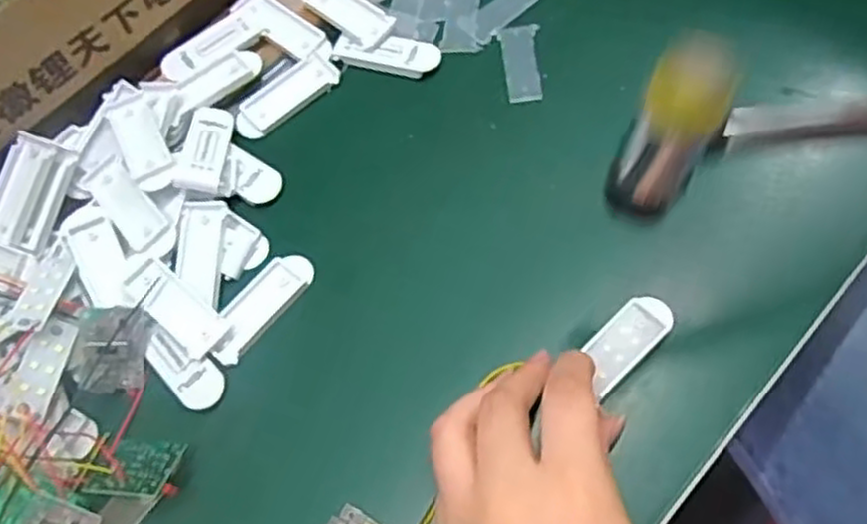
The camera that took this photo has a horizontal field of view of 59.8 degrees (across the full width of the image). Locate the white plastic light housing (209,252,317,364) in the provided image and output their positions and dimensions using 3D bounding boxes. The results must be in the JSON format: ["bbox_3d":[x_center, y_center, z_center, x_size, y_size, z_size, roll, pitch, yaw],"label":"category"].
[{"bbox_3d":[-0.077,0.019,0.334,0.020,0.005,0.057,33,71,21],"label":"white plastic light housing"}]

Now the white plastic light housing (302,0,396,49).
[{"bbox_3d":[-0.046,-0.133,0.398,0.053,0.007,0.021,37,73,23],"label":"white plastic light housing"}]

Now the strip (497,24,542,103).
[{"bbox_3d":[0.044,-0.102,0.383,0.019,0.006,0.047,-4,62,5],"label":"strip"}]

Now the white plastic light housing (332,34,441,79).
[{"bbox_3d":[-0.025,-0.110,0.390,0.056,0.004,0.021,14,66,14],"label":"white plastic light housing"}]

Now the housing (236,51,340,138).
[{"bbox_3d":[-0.076,-0.085,0.387,0.057,0.004,0.024,-42,66,-14],"label":"housing"}]

